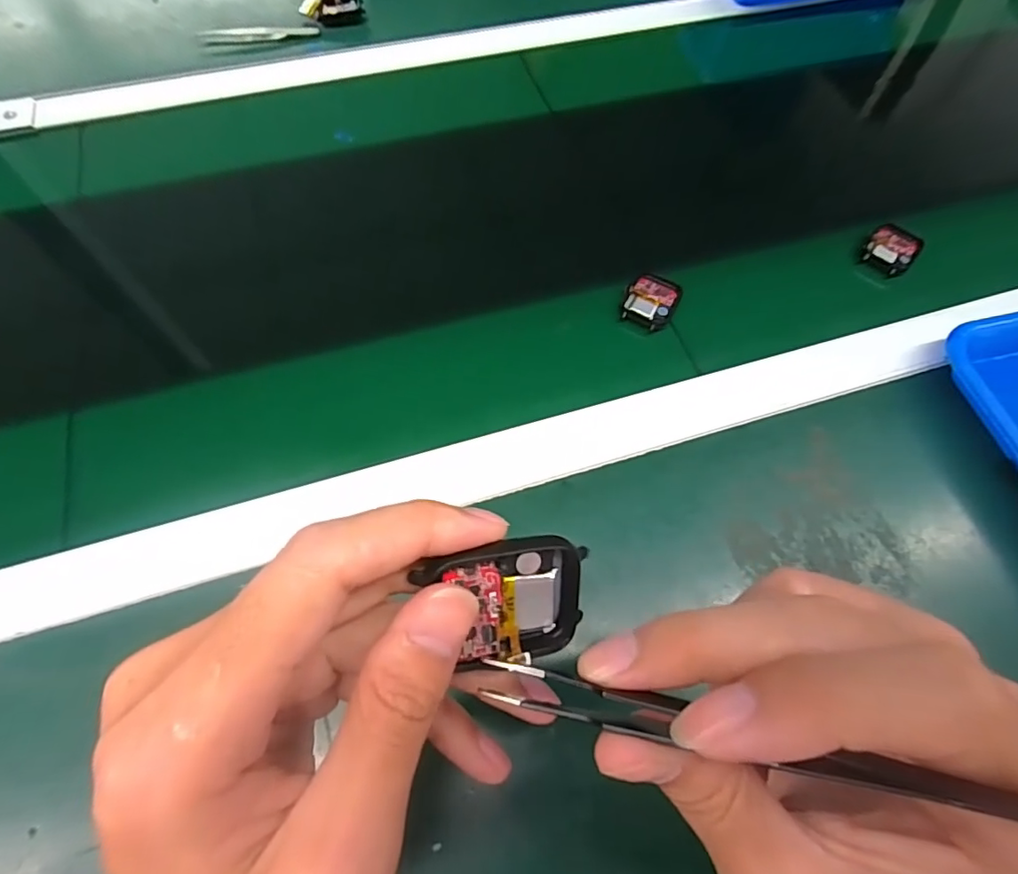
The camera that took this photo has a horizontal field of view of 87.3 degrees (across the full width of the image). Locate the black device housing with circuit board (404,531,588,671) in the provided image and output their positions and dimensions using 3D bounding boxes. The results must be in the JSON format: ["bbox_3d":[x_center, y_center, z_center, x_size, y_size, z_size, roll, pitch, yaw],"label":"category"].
[{"bbox_3d":[0.000,0.046,0.148,0.046,0.006,0.036,-4,105,-22],"label":"black device housing with circuit board"}]

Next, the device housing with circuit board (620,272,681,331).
[{"bbox_3d":[0.105,-0.099,0.396,0.038,0.010,0.047,26,67,10],"label":"device housing with circuit board"}]

